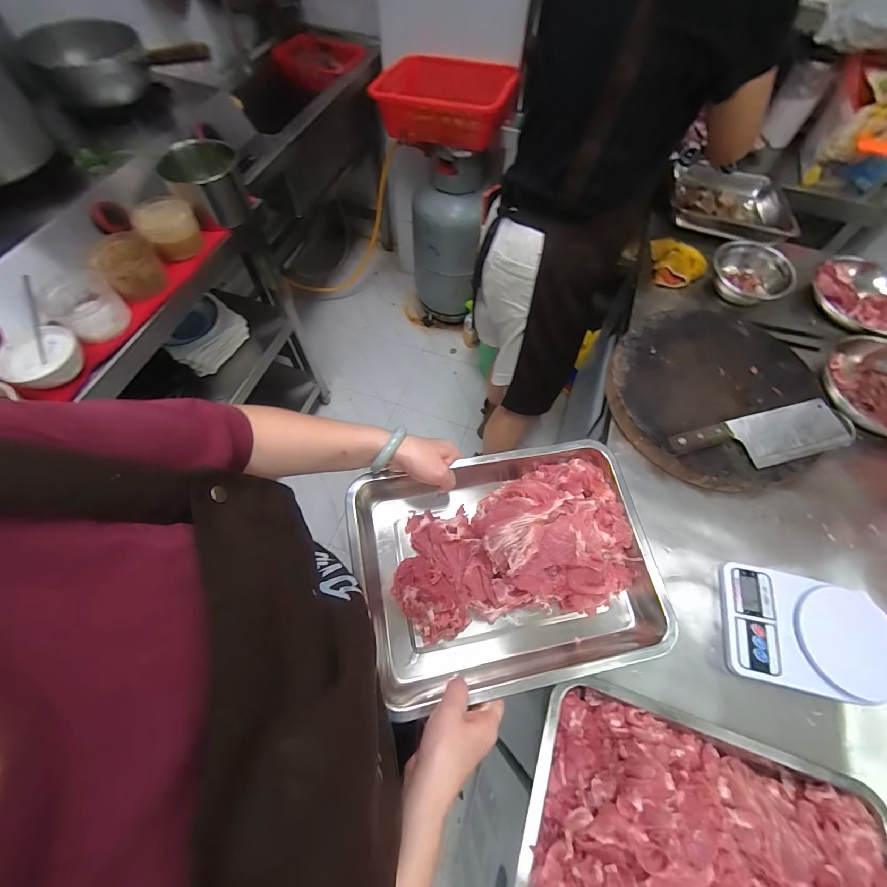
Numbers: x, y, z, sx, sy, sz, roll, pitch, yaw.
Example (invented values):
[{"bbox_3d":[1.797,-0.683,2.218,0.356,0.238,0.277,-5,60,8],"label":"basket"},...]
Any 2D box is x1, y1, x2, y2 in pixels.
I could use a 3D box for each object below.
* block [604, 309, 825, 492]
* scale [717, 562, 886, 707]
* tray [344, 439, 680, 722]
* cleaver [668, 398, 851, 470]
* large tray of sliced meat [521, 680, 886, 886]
[{"bbox_3d":[0.425,-0.073,0.643,0.307,0.060,0.306,1,63,-2],"label":"block"},{"bbox_3d":[0.447,0.232,0.491,0.184,0.046,0.135,13,63,4],"label":"scale"},{"bbox_3d":[0.077,0.143,0.478,0.351,0.076,0.254,-9,64,-7],"label":"tray"},{"bbox_3d":[0.465,-0.007,0.582,0.282,0.024,0.079,-13,64,-9],"label":"cleaver"},{"bbox_3d":[0.249,0.411,0.373,0.327,0.086,0.252,17,63,6],"label":"large tray of sliced meat"}]

